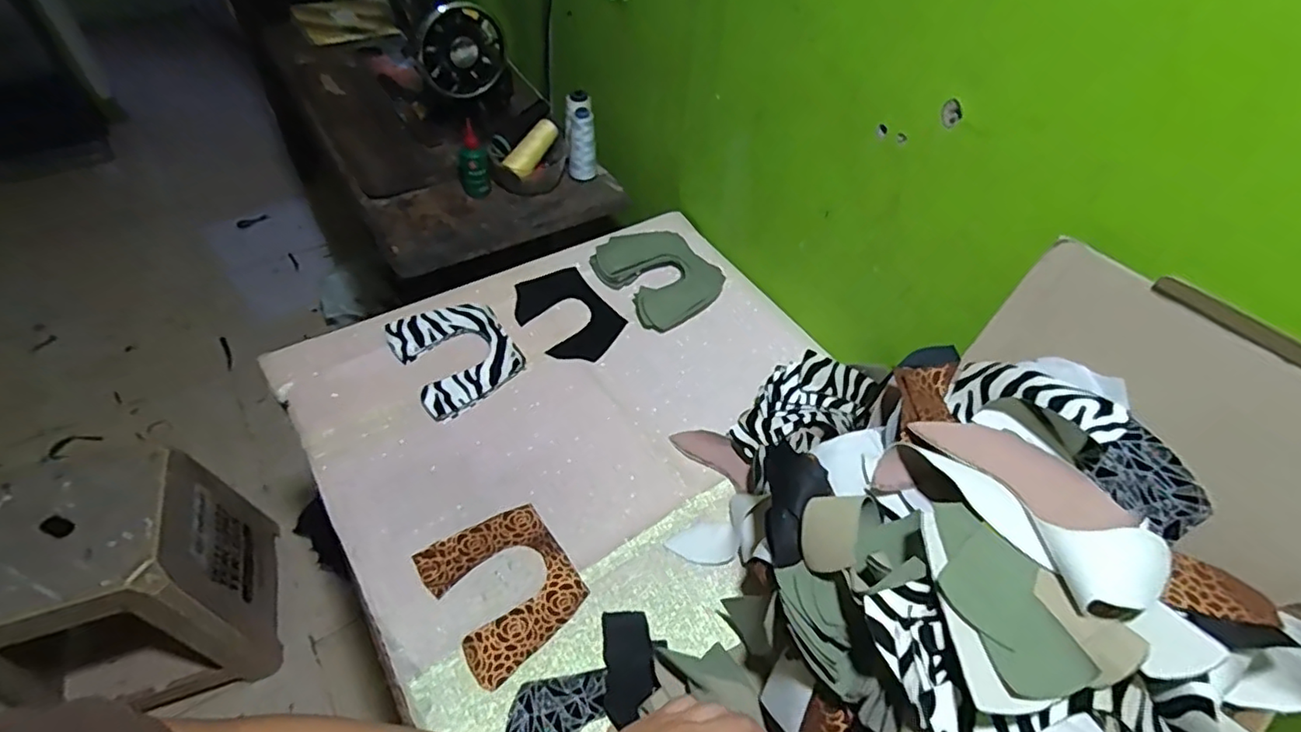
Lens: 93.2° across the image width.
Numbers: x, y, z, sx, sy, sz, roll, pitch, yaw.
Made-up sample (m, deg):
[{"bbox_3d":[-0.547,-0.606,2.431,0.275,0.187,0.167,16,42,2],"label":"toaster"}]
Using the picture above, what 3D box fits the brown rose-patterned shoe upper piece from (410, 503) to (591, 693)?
[{"bbox_3d":[-0.140,0.210,0.595,0.123,0.006,0.145,-30,58,-25],"label":"brown rose-patterned shoe upper piece"}]

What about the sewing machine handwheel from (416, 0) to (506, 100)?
[{"bbox_3d":[-0.286,-0.477,0.932,0.130,0.129,0.045,-22,55,-22],"label":"sewing machine handwheel"}]

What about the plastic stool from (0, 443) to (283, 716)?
[{"bbox_3d":[-0.880,0.361,1.054,0.306,0.334,0.322,-15,53,-17],"label":"plastic stool"}]

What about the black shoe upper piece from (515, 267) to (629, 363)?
[{"bbox_3d":[-0.110,-0.067,0.824,0.112,0.010,0.154,-31,64,-27],"label":"black shoe upper piece"}]

